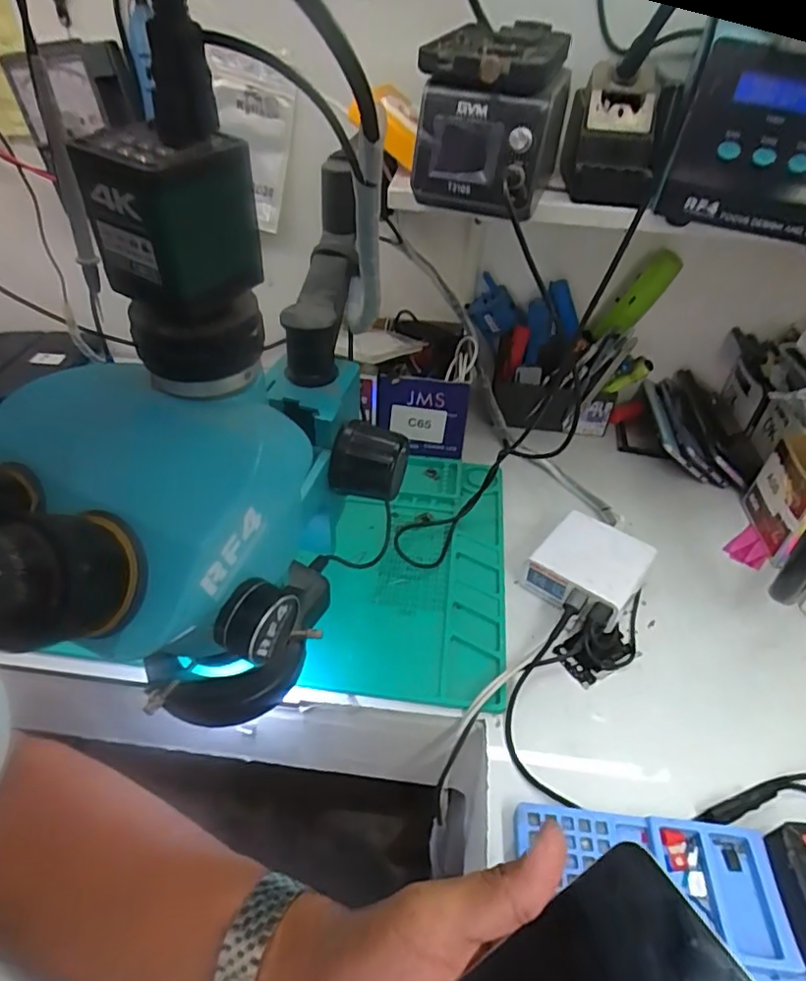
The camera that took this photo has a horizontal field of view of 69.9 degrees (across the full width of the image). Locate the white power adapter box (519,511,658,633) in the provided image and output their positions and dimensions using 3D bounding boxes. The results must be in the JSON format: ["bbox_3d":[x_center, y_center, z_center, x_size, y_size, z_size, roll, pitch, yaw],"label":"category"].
[{"bbox_3d":[0.164,0.070,0.513,0.086,0.046,0.090,32,46,28],"label":"white power adapter box"}]

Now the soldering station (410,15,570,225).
[{"bbox_3d":[0.070,-0.286,0.443,0.096,0.105,0.154,14,40,10],"label":"soldering station"}]

